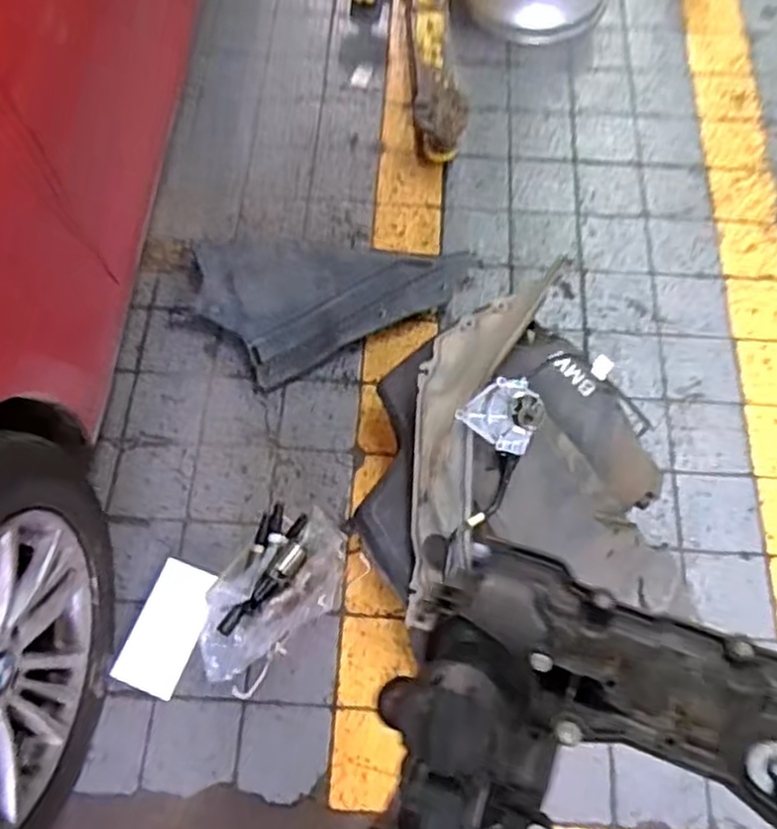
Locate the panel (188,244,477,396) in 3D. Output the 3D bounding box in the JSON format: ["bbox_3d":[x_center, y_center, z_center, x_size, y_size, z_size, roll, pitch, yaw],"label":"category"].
[{"bbox_3d":[-0.108,-0.216,1.545,0.561,0.089,0.285,-2,68,-1],"label":"panel"}]

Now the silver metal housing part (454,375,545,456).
[{"bbox_3d":[0.200,-0.003,1.265,0.121,0.037,0.115,38,89,1],"label":"silver metal housing part"}]

